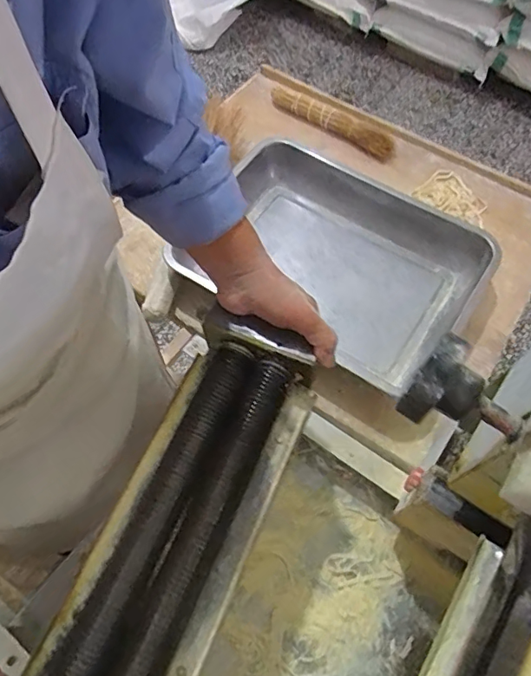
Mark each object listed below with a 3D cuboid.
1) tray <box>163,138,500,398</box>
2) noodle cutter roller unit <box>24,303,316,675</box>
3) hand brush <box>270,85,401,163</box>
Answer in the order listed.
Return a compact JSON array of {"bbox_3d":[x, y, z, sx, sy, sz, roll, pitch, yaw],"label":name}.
[{"bbox_3d":[0.093,-0.112,0.699,0.380,0.067,0.277,28,66,13],"label":"tray"},{"bbox_3d":[-0.090,0.185,0.380,0.118,0.066,0.435,22,63,11],"label":"noodle cutter roller unit"},{"bbox_3d":[0.114,-0.372,0.848,0.243,0.029,0.037,33,67,15],"label":"hand brush"}]

